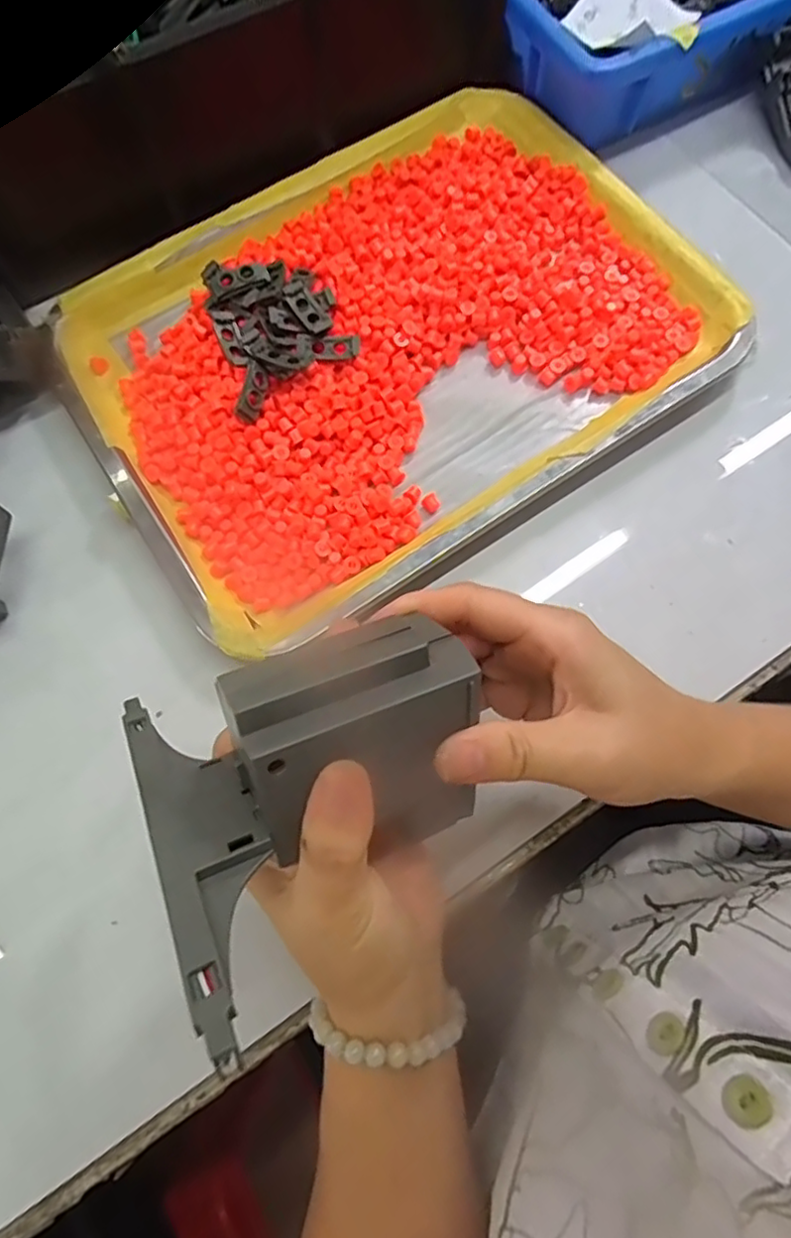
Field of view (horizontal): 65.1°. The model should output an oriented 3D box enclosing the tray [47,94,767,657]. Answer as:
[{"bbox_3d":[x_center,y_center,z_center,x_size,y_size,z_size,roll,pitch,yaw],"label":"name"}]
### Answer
[{"bbox_3d":[-0.004,-0.161,0.357,0.342,0.025,0.262,-34,77,-9],"label":"tray"}]

